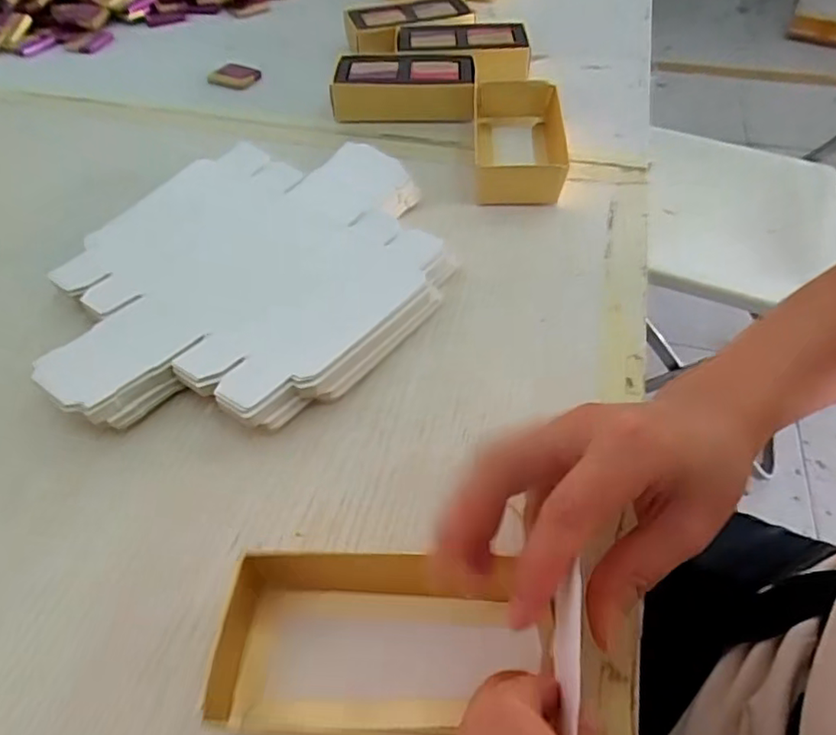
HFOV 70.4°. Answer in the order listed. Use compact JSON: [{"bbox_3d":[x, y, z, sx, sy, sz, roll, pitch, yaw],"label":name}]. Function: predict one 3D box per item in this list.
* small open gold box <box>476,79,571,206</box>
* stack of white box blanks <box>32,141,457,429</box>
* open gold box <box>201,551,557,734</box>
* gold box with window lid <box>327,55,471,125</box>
[{"bbox_3d":[0.075,-0.165,0.436,0.064,0.034,0.118,2,51,3],"label":"small open gold box"},{"bbox_3d":[-0.095,-0.057,0.352,0.188,0.031,0.241,29,57,23],"label":"stack of white box blanks"},{"bbox_3d":[-0.009,0.101,0.220,0.118,0.034,0.057,-1,51,0],"label":"open gold box"},{"bbox_3d":[-0.012,-0.231,0.491,0.113,0.034,0.062,-1,51,1],"label":"gold box with window lid"}]

